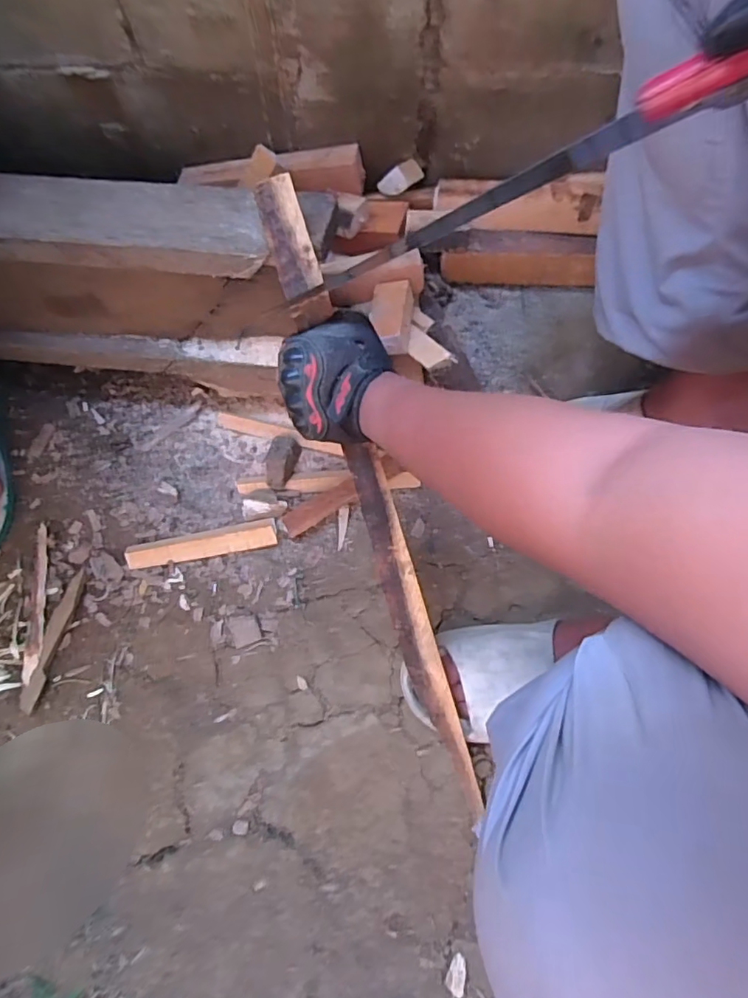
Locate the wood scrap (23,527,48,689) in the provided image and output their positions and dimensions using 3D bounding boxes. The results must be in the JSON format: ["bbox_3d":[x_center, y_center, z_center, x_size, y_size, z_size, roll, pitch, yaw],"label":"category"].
[{"bbox_3d":[-0.391,0.119,0.659,0.021,0.006,0.179,-2,77,0],"label":"wood scrap"}]

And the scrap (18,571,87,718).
[{"bbox_3d":[-0.365,0.160,0.642,0.020,0.011,0.160,17,78,5],"label":"scrap"}]

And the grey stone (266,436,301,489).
[{"bbox_3d":[-0.115,-0.045,0.690,0.033,0.028,0.063,21,78,6],"label":"grey stone"}]

